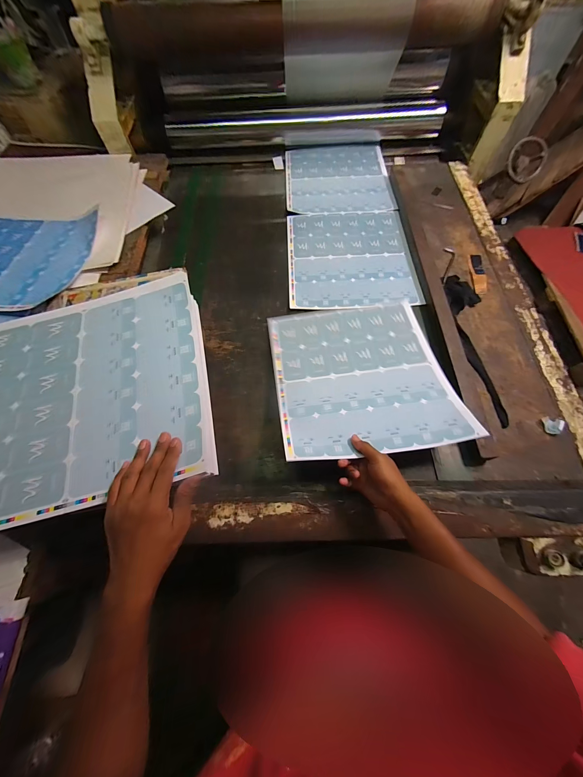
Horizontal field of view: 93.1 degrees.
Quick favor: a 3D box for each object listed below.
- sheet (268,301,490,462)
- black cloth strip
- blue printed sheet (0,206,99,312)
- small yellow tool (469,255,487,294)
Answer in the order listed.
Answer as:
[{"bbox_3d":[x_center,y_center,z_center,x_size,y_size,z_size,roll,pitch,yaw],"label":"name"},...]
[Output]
[{"bbox_3d":[0.145,-0.045,0.599,0.354,0.081,0.378,-8,66,-1],"label":"sheet"},{"bbox_3d":[0.445,-0.119,0.677,0.083,0.028,0.422,1,66,3],"label":"black cloth strip"},{"bbox_3d":[-0.719,-0.340,0.704,0.392,0.045,0.340,-2,66,2],"label":"blue printed sheet"},{"bbox_3d":[0.529,-0.329,0.779,0.036,0.014,0.160,8,67,6],"label":"small yellow tool"}]

